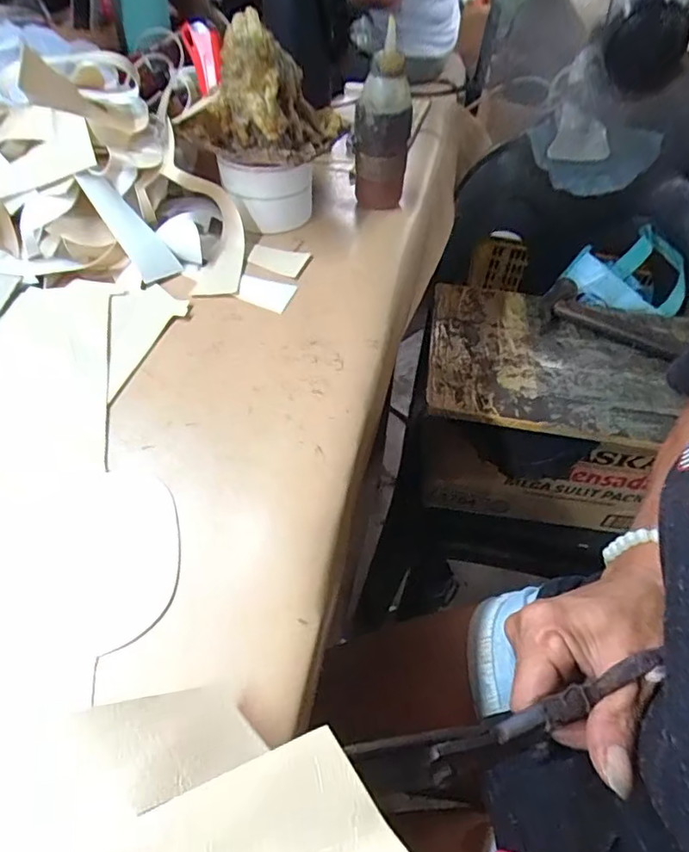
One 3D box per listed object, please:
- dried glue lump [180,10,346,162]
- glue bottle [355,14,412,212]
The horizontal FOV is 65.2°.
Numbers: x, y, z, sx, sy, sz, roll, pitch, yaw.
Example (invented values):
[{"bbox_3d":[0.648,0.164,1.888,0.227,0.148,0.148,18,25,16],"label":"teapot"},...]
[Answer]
[{"bbox_3d":[-0.065,-0.281,0.445,0.108,0.085,0.111,19,49,14],"label":"dried glue lump"},{"bbox_3d":[0.035,-0.268,0.499,0.051,0.141,0.039,6,48,-1],"label":"glue bottle"}]

